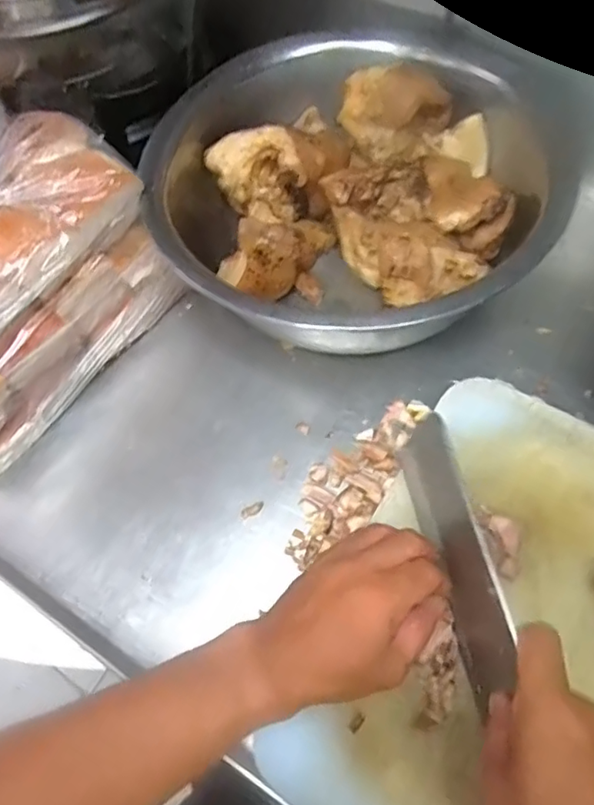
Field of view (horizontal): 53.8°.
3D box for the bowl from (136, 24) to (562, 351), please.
[{"bbox_3d":[0.032,-0.202,0.584,0.317,0.127,0.322,-1,61,3],"label":"bowl"}]

